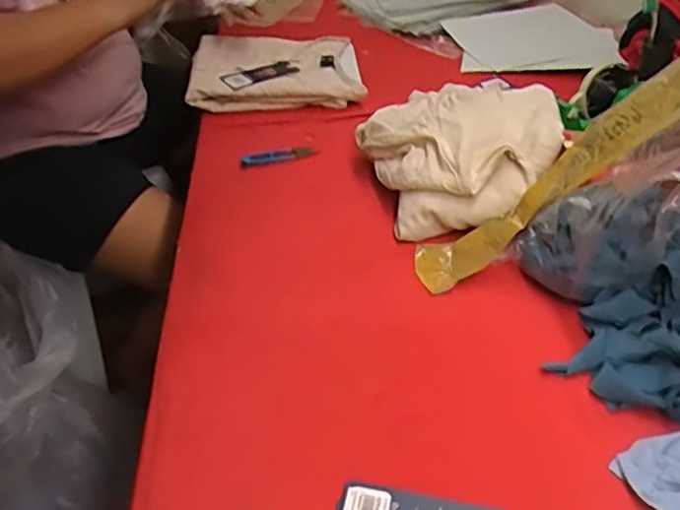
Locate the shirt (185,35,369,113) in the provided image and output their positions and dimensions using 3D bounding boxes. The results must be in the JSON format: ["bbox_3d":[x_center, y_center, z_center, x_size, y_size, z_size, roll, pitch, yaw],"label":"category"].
[{"bbox_3d":[-0.101,-0.300,0.965,0.269,0.030,0.223,3,41,0],"label":"shirt"}]

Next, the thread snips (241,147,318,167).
[{"bbox_3d":[-0.083,-0.133,0.808,0.099,0.013,0.020,-12,43,-9],"label":"thread snips"}]

